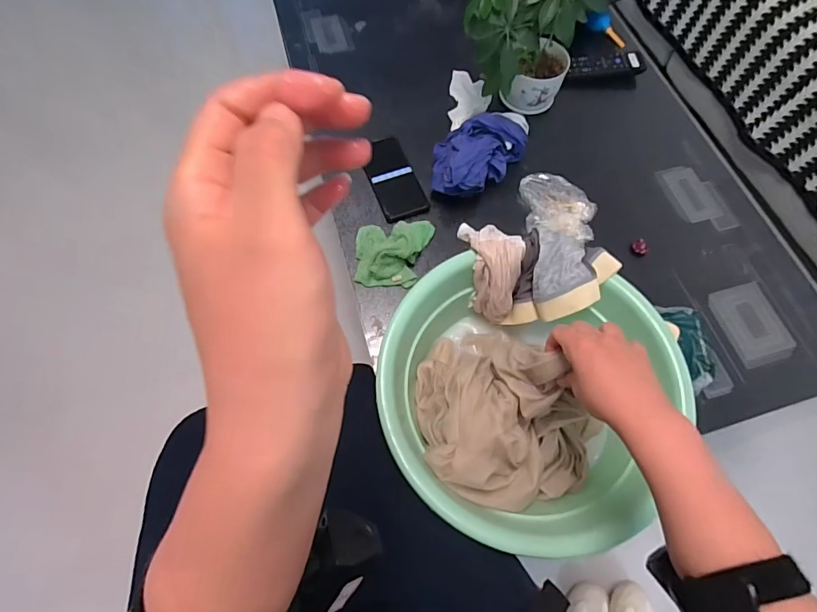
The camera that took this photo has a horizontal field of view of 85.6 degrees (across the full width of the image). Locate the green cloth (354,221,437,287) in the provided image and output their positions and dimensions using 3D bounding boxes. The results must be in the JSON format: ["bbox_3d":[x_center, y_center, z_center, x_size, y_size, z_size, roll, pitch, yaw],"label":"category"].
[{"bbox_3d":[-0.022,-0.088,0.684,0.118,0.044,0.108,1,67,0],"label":"green cloth"}]

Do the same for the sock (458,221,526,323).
[{"bbox_3d":[0.116,-0.054,0.589,0.073,0.087,0.121,-16,68,-7],"label":"sock"}]

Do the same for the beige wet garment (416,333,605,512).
[{"bbox_3d":[0.102,0.128,0.503,0.174,0.142,0.222,-34,72,-14],"label":"beige wet garment"}]

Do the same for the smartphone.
[{"bbox_3d":[-0.029,-0.223,0.760,0.076,0.011,0.173,-19,69,-9],"label":"smartphone"}]

